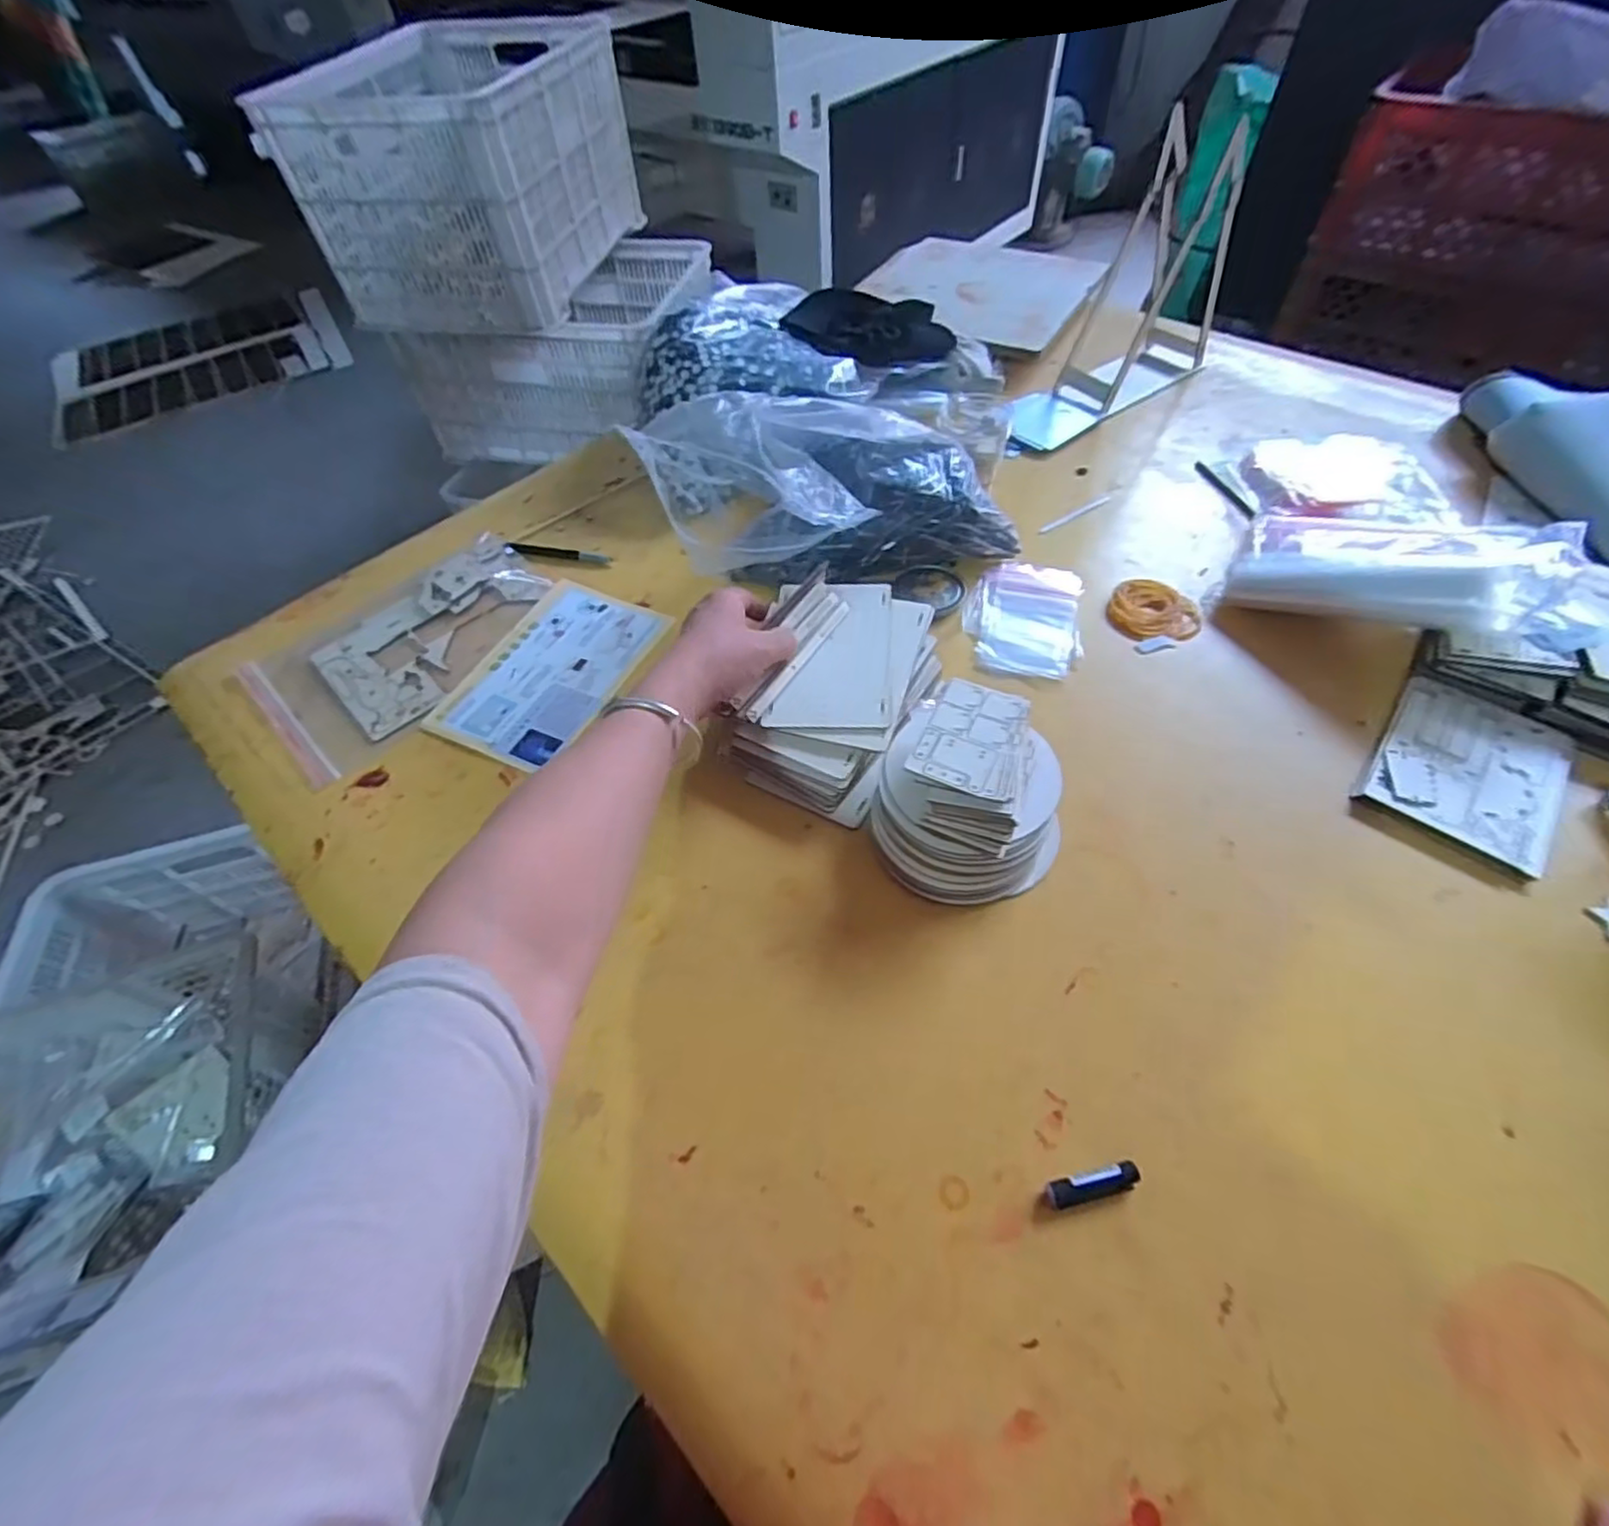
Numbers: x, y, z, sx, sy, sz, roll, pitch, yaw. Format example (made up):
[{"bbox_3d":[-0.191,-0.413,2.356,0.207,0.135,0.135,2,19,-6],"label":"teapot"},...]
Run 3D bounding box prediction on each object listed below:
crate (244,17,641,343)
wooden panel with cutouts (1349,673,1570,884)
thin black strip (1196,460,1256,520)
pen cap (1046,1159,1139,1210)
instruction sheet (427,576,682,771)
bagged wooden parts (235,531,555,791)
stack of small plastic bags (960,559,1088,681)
[{"bbox_3d":[-0.625,-1.147,1.336,0.476,0.309,0.650,8,55,9],"label":"crate"},{"bbox_3d":[0.492,-0.001,0.510,0.112,0.010,0.152,33,63,24],"label":"wooden panel with cutouts"},{"bbox_3d":[0.450,-0.291,0.737,0.012,0.010,0.109,-13,56,-4],"label":"thin black strip"},{"bbox_3d":[0.157,0.228,0.373,0.052,0.009,0.013,-13,55,-6],"label":"pen cap"},{"bbox_3d":[-0.229,-0.085,0.634,0.136,0.008,0.202,21,59,13],"label":"instruction sheet"},{"bbox_3d":[-0.373,-0.116,0.660,0.184,0.010,0.275,37,64,26],"label":"bagged wooden parts"},{"bbox_3d":[0.203,-0.138,0.639,0.101,0.006,0.140,9,56,10],"label":"stack of small plastic bags"}]

